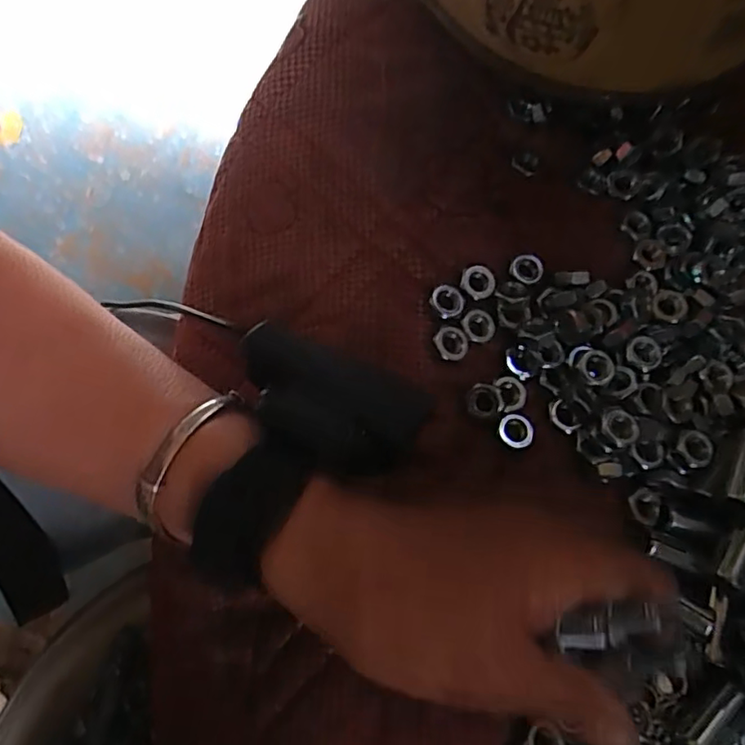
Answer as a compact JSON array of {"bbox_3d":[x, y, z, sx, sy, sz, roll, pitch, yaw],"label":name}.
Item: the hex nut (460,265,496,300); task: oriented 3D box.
[{"bbox_3d":[0.049,-0.042,0.272,0.016,0.004,0.017,22,68,2],"label":"hex nut"}]

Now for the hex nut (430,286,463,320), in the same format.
[{"bbox_3d":[0.034,-0.033,0.266,0.015,0.005,0.015,-35,77,-18],"label":"hex nut"}]

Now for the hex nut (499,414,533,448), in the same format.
[{"bbox_3d":[0.063,0.026,0.257,0.015,0.004,0.015,38,69,8],"label":"hex nut"}]

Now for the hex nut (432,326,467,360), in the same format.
[{"bbox_3d":[0.036,-0.013,0.261,0.015,0.004,0.015,-27,74,-16],"label":"hex nut"}]

